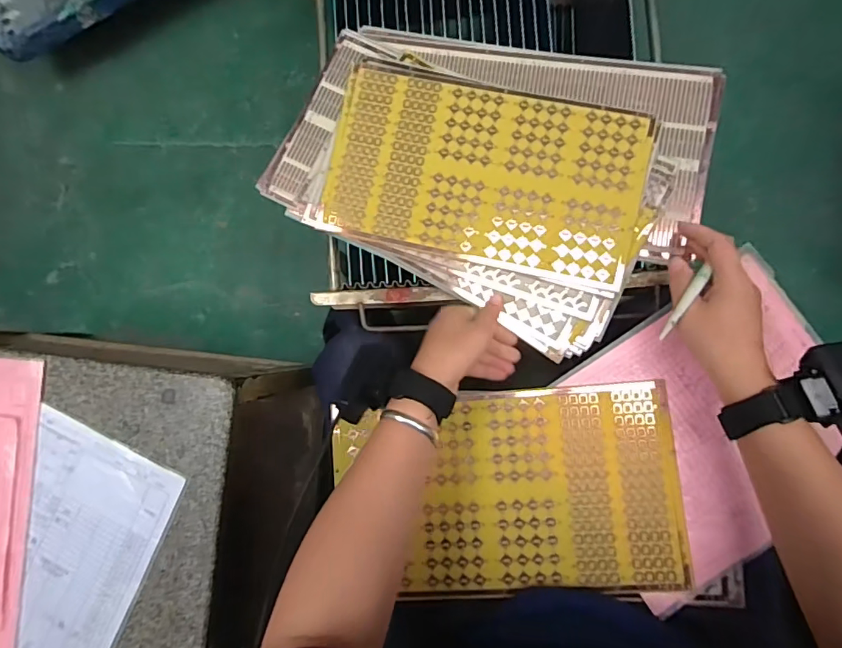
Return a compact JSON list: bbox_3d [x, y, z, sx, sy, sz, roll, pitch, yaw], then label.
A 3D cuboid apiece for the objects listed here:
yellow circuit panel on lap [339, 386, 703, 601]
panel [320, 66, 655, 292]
[{"bbox_3d":[0.079,0.157,0.457,0.310,0.008,0.184,-5,82,4],"label":"yellow circuit panel on lap"},{"bbox_3d":[0.066,-0.157,0.500,0.310,0.005,0.178,14,89,6],"label":"panel"}]

